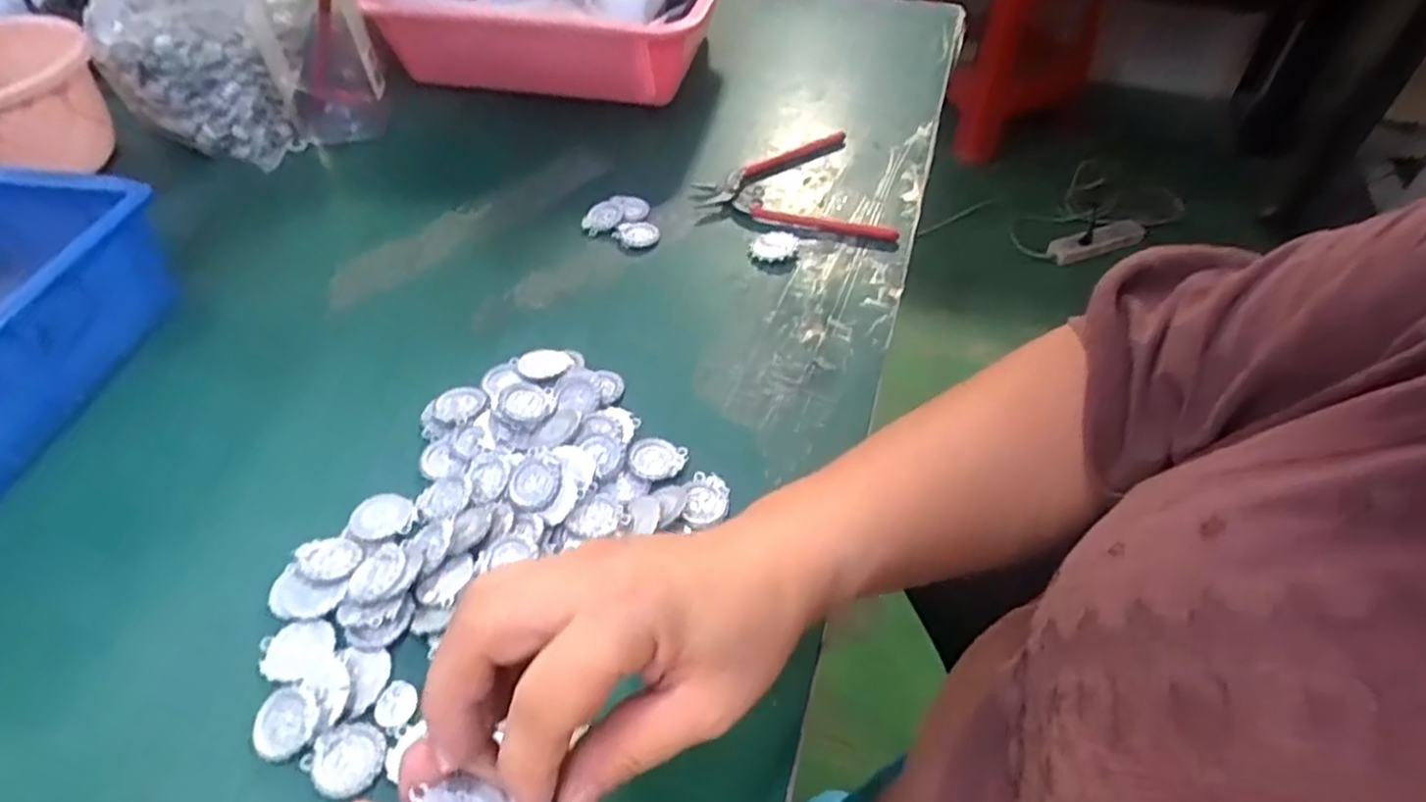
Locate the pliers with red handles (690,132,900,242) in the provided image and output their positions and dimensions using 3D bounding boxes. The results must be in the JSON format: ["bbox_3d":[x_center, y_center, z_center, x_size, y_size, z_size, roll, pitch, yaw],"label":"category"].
[{"bbox_3d":[0.068,-0.171,0.577,0.148,0.012,0.126,11,49,10],"label":"pliers with red handles"}]

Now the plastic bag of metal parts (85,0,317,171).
[{"bbox_3d":[-0.389,-0.295,0.581,0.134,0.191,0.127,15,49,13],"label":"plastic bag of metal parts"}]

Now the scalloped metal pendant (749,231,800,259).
[{"bbox_3d":[0.043,-0.108,0.523,0.029,0.005,0.034,33,56,27],"label":"scalloped metal pendant"}]

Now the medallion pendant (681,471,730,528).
[{"bbox_3d":[-0.003,0.049,0.385,0.022,0.007,0.029,7,48,6],"label":"medallion pendant"}]

